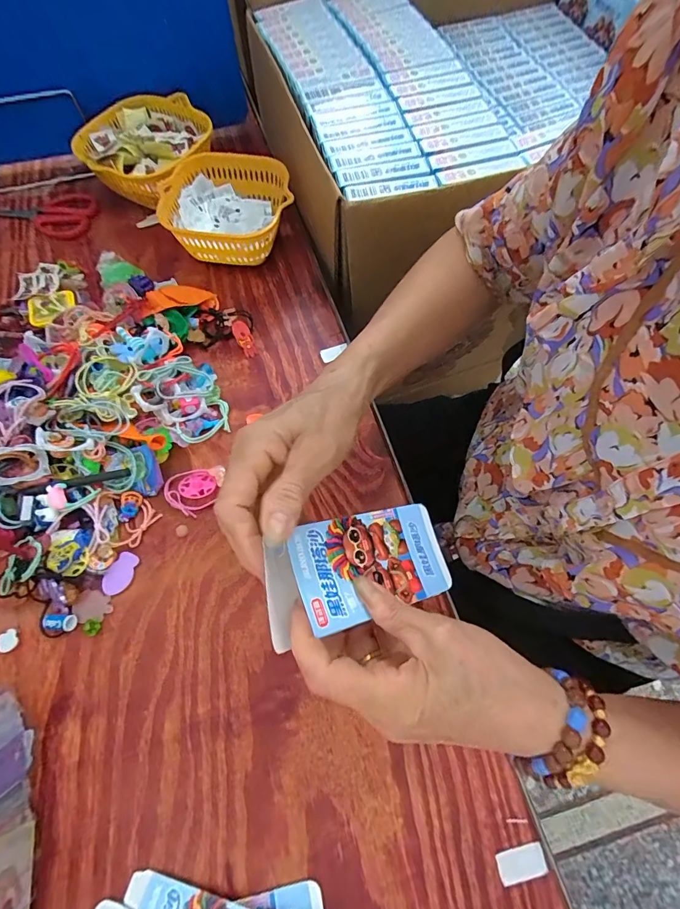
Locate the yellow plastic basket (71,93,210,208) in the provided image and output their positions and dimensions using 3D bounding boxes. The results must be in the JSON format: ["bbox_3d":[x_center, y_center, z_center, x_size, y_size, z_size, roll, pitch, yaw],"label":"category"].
[{"bbox_3d":[-0.235,-0.377,0.521,0.143,0.075,0.151,0,66,0],"label":"yellow plastic basket"}]

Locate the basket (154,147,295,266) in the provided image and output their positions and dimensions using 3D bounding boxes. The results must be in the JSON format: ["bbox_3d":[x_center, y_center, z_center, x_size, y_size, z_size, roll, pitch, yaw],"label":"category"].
[{"bbox_3d":[-0.129,-0.280,0.483,0.146,0.064,0.135,7,67,3],"label":"basket"}]

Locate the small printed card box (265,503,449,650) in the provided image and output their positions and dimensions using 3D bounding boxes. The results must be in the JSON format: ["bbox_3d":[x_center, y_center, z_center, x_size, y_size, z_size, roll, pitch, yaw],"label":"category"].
[{"bbox_3d":[0.016,0.072,0.268,0.137,0.012,0.064,-7,64,-33],"label":"small printed card box"}]

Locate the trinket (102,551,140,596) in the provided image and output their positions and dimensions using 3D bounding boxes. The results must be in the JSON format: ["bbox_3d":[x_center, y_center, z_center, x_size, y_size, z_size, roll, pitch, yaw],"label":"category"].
[{"bbox_3d":[-0.187,0.101,0.349,0.020,0.004,0.036,26,69,11],"label":"trinket"}]

